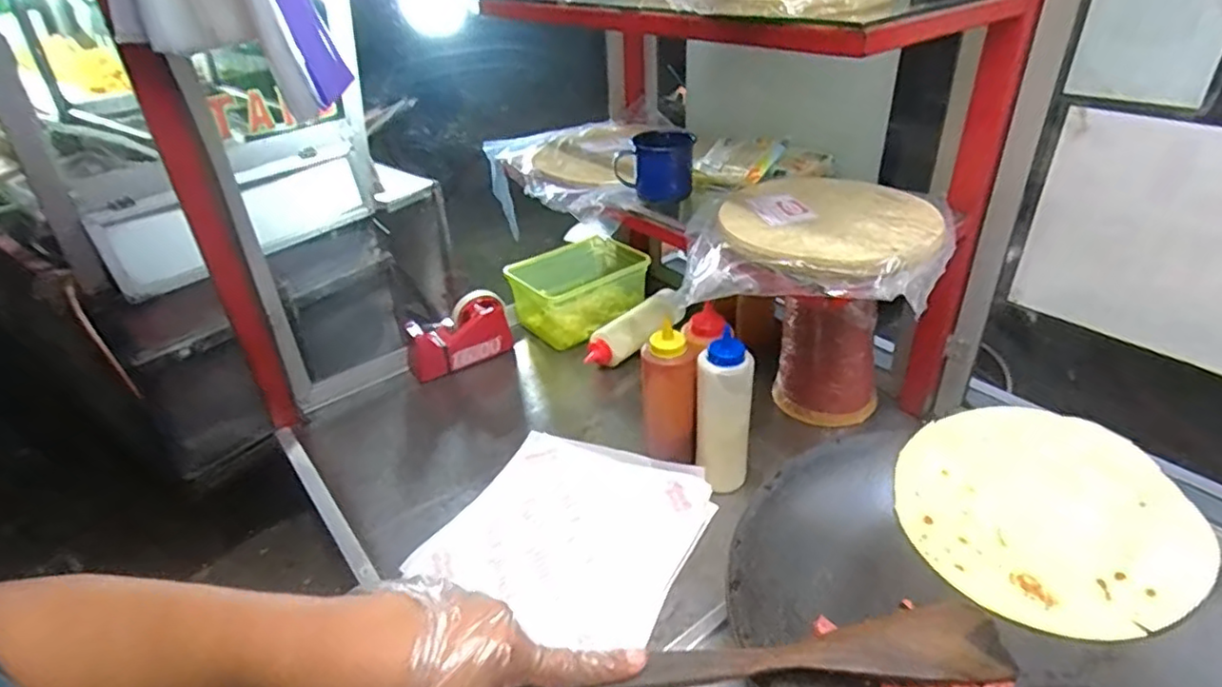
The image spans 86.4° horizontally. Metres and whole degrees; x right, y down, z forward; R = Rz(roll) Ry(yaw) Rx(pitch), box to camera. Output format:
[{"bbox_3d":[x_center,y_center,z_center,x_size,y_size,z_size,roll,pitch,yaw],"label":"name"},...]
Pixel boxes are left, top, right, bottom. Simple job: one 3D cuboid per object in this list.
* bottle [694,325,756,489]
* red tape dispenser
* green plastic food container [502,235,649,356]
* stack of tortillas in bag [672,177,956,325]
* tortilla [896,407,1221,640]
[{"bbox_3d":[0.125,0.079,0.727,0.059,0.174,0.061,1,36,4],"label":"bottle"},{"bbox_3d":[-0.237,-0.014,1.007,0.160,0.091,0.066,-26,42,-29],"label":"red tape dispenser"},{"bbox_3d":[-0.051,-0.096,1.109,0.228,0.090,0.160,-21,40,-24],"label":"green plastic food container"},{"bbox_3d":[0.213,-0.120,0.685,0.252,0.058,0.266,11,38,18],"label":"stack of tortillas in bag"},{"bbox_3d":[0.336,0.128,0.511,0.198,0.007,0.203,-8,38,6],"label":"tortilla"}]

